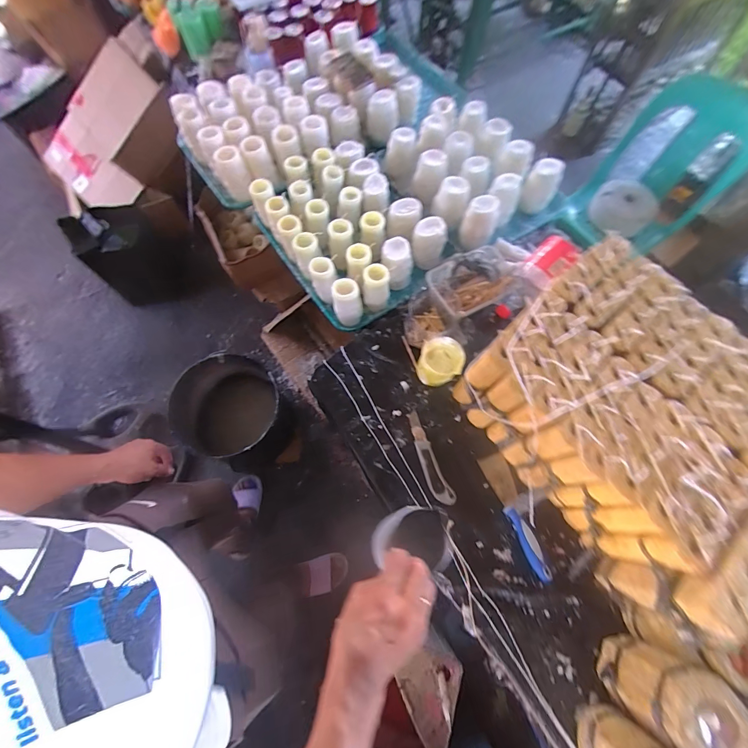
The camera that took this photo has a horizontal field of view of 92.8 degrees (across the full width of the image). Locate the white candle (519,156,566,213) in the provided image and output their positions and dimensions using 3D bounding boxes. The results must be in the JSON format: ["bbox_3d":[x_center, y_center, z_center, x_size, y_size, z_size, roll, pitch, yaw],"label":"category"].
[{"bbox_3d":[0.417,-0.465,0.893,0.085,0.114,0.070,24,70,9],"label":"white candle"}]

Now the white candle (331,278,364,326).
[{"bbox_3d":[-0.057,-0.153,0.774,0.059,0.105,0.053,-23,70,-9],"label":"white candle"}]

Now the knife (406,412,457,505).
[{"bbox_3d":[0.100,0.157,0.671,0.036,0.013,0.178,-21,70,-8],"label":"knife"}]

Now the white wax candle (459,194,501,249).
[{"bbox_3d":[0.251,-0.351,0.838,0.073,0.096,0.079,36,72,13],"label":"white wax candle"}]

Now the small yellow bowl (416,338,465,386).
[{"bbox_3d":[0.128,-0.018,0.688,0.086,0.094,0.070,10,68,4],"label":"small yellow bowl"}]

